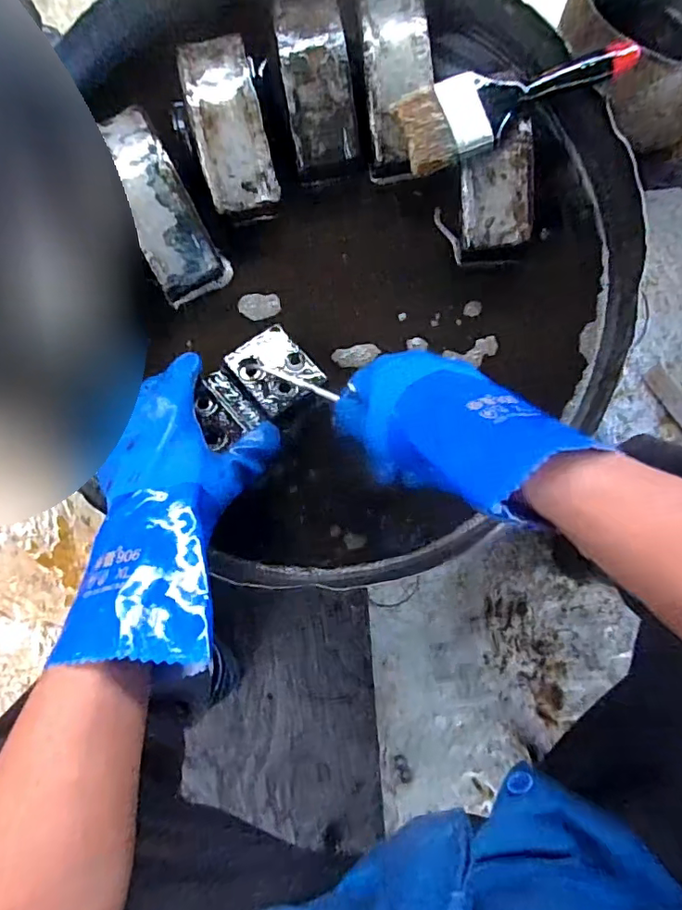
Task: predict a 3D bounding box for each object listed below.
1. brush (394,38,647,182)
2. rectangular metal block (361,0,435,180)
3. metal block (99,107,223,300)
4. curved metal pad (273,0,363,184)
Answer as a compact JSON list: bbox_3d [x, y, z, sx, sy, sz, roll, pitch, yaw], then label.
[{"bbox_3d":[0.147,-0.303,0.452,0.195,0.029,0.068,-18,87,0],"label":"brush"},{"bbox_3d":[0.050,-0.343,0.484,0.059,0.042,0.158,-6,87,1],"label":"rectangular metal block"},{"bbox_3d":[-0.169,-0.232,0.496,0.057,0.065,0.163,-27,87,0],"label":"metal block"},{"bbox_3d":[-0.021,-0.333,0.481,0.059,0.029,0.151,-9,99,0],"label":"curved metal pad"}]

